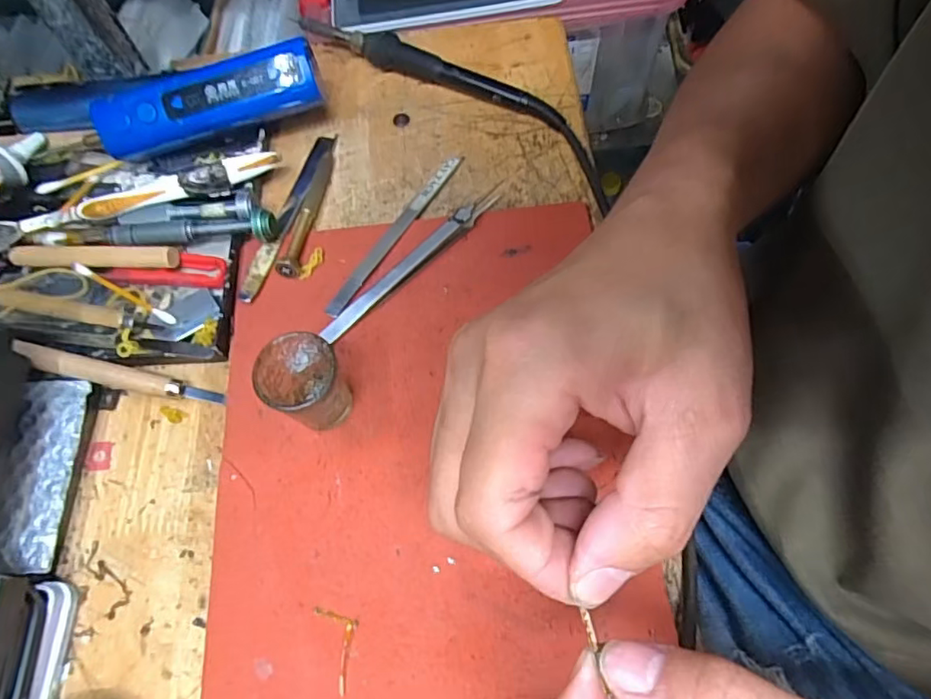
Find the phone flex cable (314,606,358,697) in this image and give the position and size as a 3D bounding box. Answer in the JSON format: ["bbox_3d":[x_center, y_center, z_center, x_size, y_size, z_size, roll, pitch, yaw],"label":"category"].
[{"bbox_3d":[-0.053,0.126,0.248,0.016,0.004,0.036,-24,67,-8],"label":"phone flex cable"}]

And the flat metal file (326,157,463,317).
[{"bbox_3d":[-0.039,-0.068,0.334,0.008,0.004,0.128,33,70,8],"label":"flat metal file"}]

